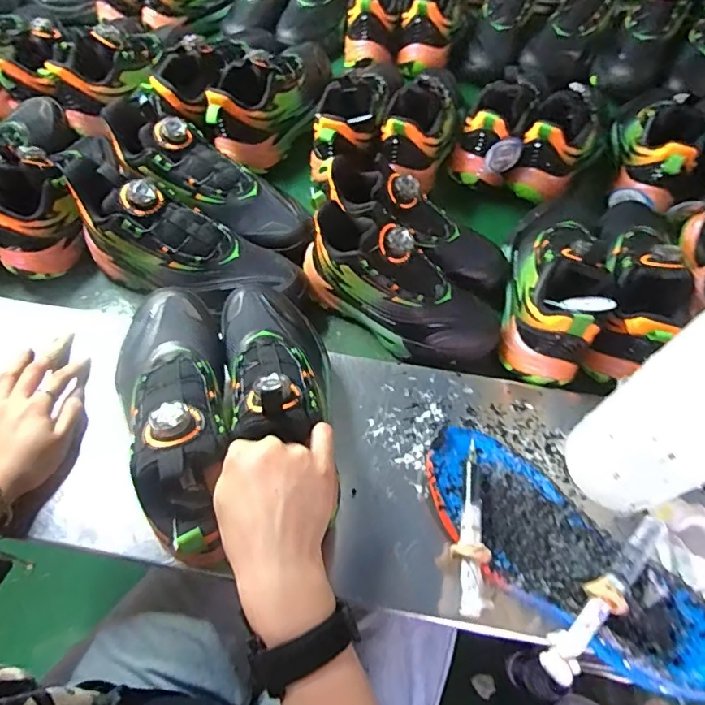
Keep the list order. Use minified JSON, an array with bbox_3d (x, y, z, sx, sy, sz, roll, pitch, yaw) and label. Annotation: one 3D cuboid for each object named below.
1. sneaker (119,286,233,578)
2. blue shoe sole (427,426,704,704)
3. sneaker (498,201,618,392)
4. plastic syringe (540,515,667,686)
[{"bbox_3d":[-0.144,0.052,0.415,0.083,0.100,0.229,-13,55,-9],"label":"sneaker"},{"bbox_3d":[0.173,0.172,0.427,0.271,0.035,0.102,41,67,20],"label":"blue shoe sole"},{"bbox_3d":[0.229,-0.097,0.560,0.093,0.100,0.255,12,60,5],"label":"sneaker"},{"bbox_3d":[0.197,0.187,0.388,0.150,0.017,0.025,-38,68,-21],"label":"plastic syringe"}]

